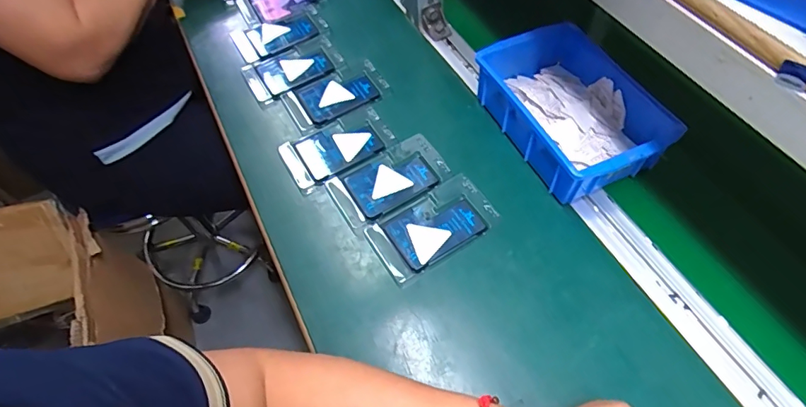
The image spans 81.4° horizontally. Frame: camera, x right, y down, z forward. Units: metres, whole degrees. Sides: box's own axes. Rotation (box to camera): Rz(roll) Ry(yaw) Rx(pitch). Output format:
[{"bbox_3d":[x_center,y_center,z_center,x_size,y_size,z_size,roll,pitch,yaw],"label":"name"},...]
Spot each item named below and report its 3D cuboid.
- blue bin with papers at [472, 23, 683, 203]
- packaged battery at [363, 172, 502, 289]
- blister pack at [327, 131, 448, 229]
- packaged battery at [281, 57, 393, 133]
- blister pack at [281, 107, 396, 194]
[{"bbox_3d":[0.186,-0.104,0.524,0.143,0.072,0.204,-26,59,-12],"label":"blue bin with papers"},{"bbox_3d":[0.031,0.023,0.484,0.123,0.012,0.073,-30,60,-14],"label":"packaged battery"},{"bbox_3d":[-0.016,-0.027,0.524,0.125,0.010,0.072,-30,60,-15],"label":"blister pack"},{"bbox_3d":[-0.083,-0.140,0.597,0.125,0.015,0.079,-26,59,-12],"label":"packaged battery"},{"bbox_3d":[-0.077,-0.067,0.556,0.126,0.012,0.073,-28,59,-14],"label":"blister pack"}]

